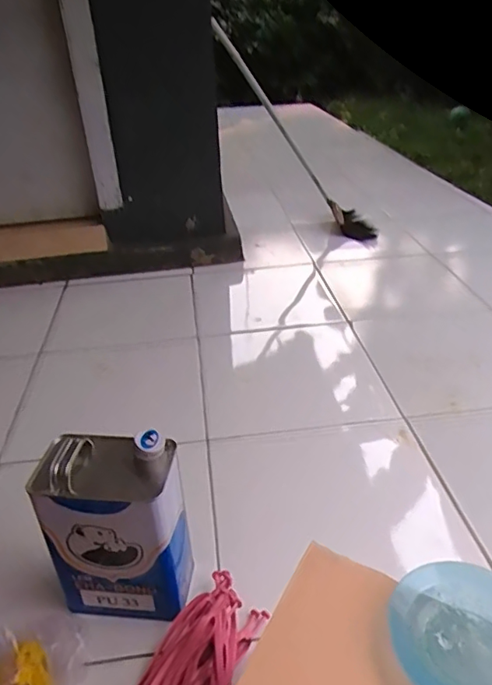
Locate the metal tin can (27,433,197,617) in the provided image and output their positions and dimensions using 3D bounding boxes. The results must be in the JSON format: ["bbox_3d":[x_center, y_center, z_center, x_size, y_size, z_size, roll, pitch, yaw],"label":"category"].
[{"bbox_3d":[-0.168,0.248,0.716,0.166,0.254,0.109,1,32,6],"label":"metal tin can"}]

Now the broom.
[{"bbox_3d":[0.180,-0.688,1.805,0.105,0.871,0.210,-33,27,17],"label":"broom"}]

